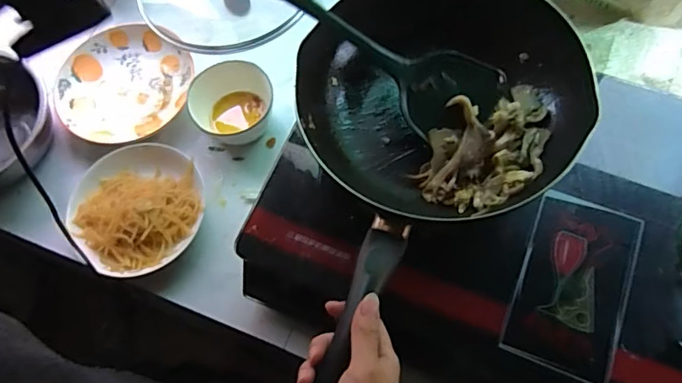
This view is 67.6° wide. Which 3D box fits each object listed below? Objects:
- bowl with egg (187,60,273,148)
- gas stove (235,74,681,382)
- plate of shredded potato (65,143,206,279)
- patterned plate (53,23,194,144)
[{"bbox_3d":[-0.147,-0.126,0.720,0.096,0.056,0.114,32,73,15],"label":"bowl with egg"},{"bbox_3d":[0.286,0.056,0.565,0.744,0.116,0.405,19,70,10],"label":"gas stove"},{"bbox_3d":[-0.267,0.025,0.677,0.169,0.045,0.170,-1,68,3],"label":"plate of shredded potato"},{"bbox_3d":[-0.324,-0.156,0.756,0.184,0.029,0.184,-1,68,3],"label":"patterned plate"}]

